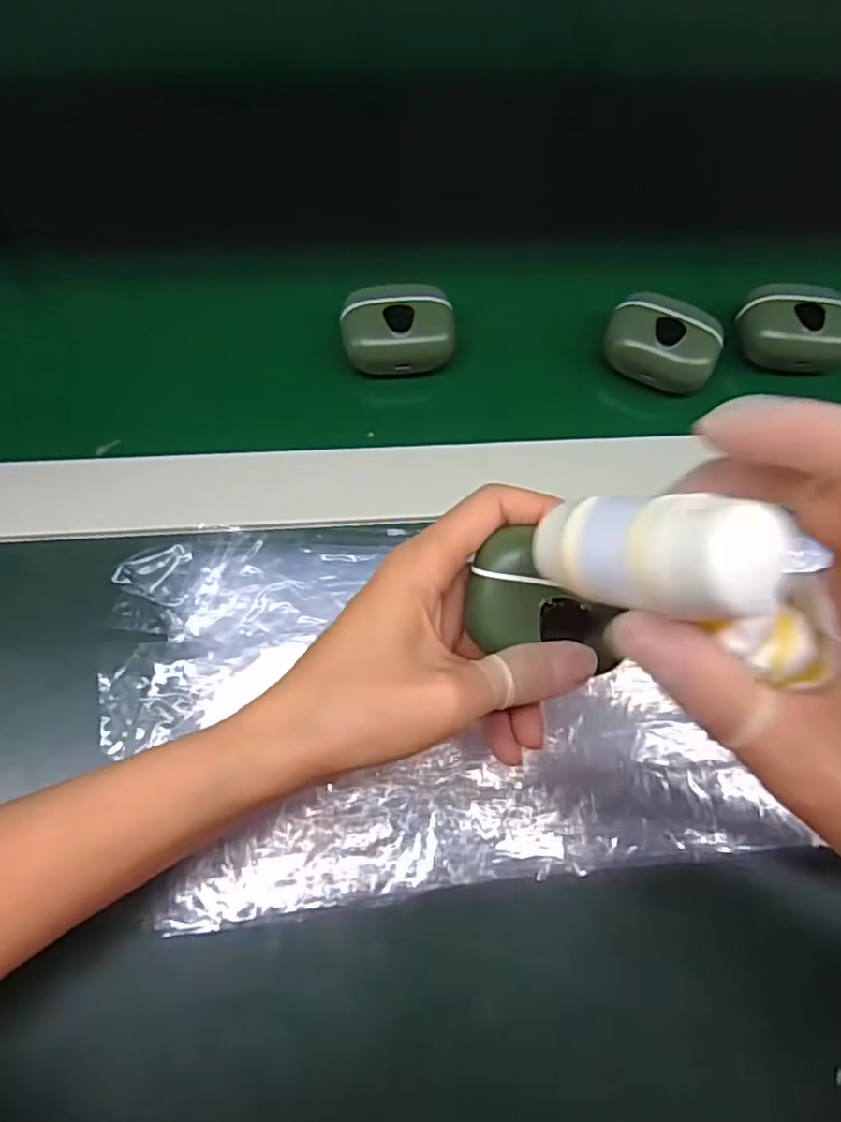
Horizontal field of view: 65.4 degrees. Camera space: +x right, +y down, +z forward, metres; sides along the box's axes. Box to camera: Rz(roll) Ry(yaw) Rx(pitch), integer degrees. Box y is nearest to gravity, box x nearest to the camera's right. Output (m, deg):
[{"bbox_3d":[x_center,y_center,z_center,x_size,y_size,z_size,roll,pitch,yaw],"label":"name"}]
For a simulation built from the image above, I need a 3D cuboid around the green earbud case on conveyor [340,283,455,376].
[{"bbox_3d":[-0.011,-0.123,0.344,0.057,0.020,0.044,-6,70,-4],"label":"green earbud case on conveyor"}]

